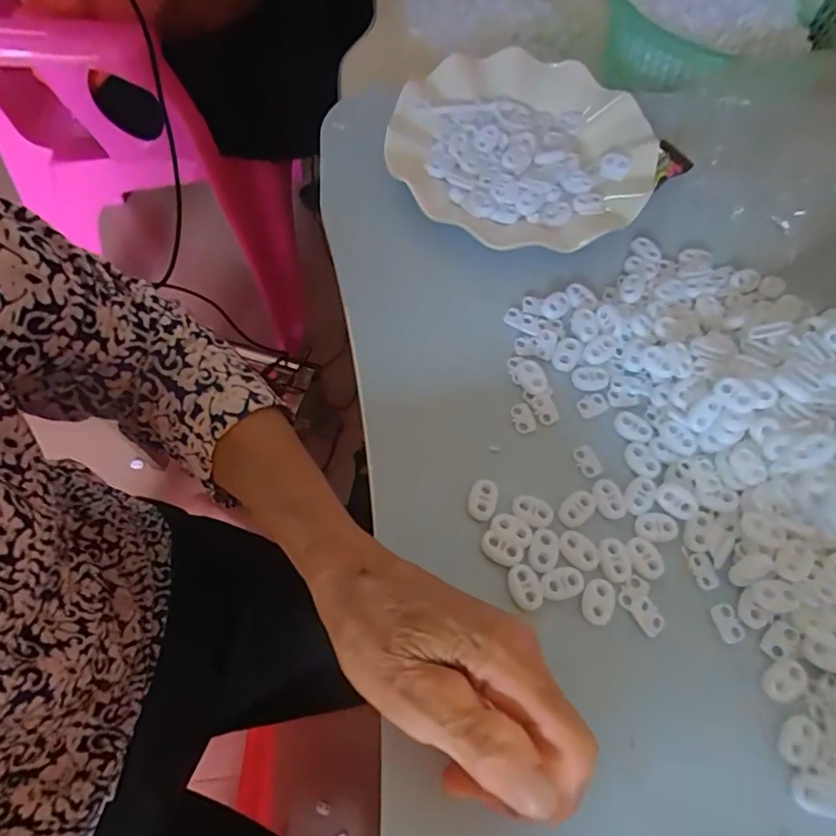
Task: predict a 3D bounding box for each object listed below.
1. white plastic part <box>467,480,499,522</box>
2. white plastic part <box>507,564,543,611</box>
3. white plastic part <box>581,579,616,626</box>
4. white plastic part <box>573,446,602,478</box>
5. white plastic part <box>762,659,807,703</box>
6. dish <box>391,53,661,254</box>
[{"bbox_3d":[0.035,0.044,0.291,0.015,0.004,0.021,16,65,7],"label":"white plastic part"},{"bbox_3d":[0.054,0.085,0.273,0.015,0.004,0.022,-15,65,-8],"label":"white plastic part"},{"bbox_3d":[0.090,0.092,0.271,0.016,0.004,0.021,17,65,8],"label":"white plastic part"},{"bbox_3d":[0.095,0.024,0.304,0.011,0.004,0.018,-19,66,-10],"label":"white plastic part"},{"bbox_3d":[0.175,0.124,0.258,0.022,0.004,0.015,-36,69,-16],"label":"white plastic part"},{"bbox_3d":[0.070,-0.189,0.382,0.180,0.023,0.175,0,64,0],"label":"dish"}]

